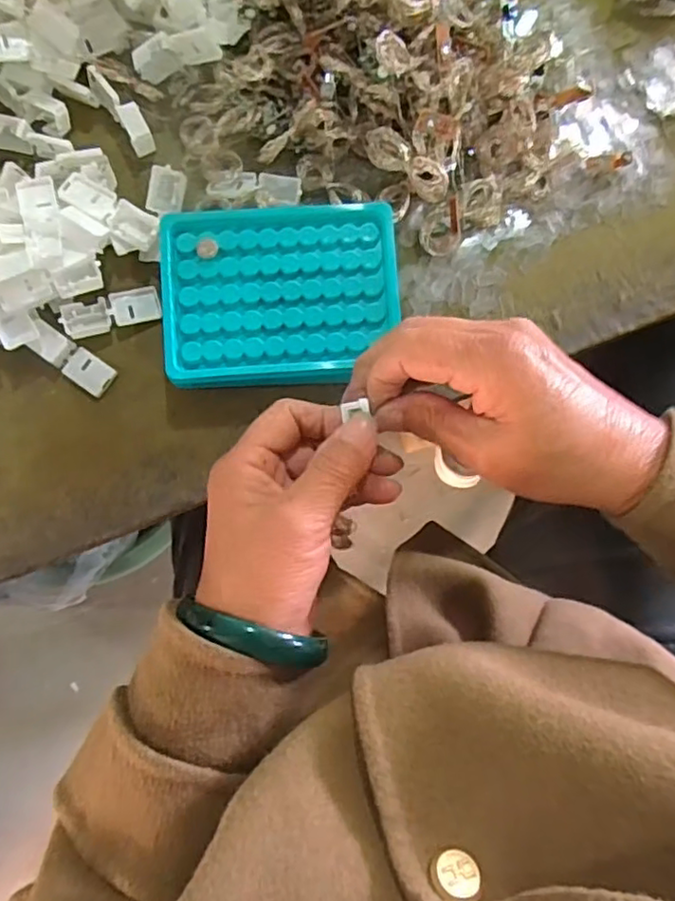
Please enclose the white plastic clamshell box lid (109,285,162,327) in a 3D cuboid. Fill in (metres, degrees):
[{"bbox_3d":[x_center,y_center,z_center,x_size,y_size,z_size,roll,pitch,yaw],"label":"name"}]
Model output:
[{"bbox_3d":[-0.118,-0.085,0.358,0.027,0.006,0.022,-16,86,-3],"label":"white plastic clamshell box lid"}]

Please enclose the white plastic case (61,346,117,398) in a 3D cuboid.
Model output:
[{"bbox_3d":[-0.144,-0.045,0.354,0.027,0.005,0.020,36,85,1],"label":"white plastic case"}]

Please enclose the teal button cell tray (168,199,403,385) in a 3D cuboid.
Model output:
[{"bbox_3d":[-0.031,-0.087,0.349,0.127,0.025,0.098,-3,85,-2],"label":"teal button cell tray"}]

